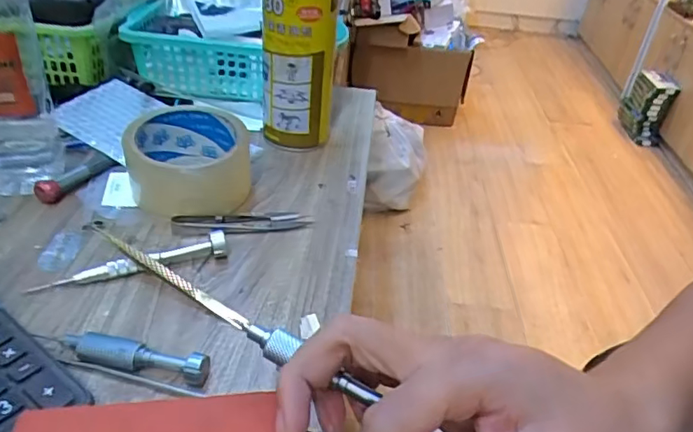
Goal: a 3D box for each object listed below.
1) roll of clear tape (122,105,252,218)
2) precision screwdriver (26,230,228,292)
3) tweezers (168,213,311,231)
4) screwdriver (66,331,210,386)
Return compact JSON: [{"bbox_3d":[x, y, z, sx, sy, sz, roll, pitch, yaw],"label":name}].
[{"bbox_3d":[-0.130,-0.049,0.461,0.095,0.056,0.095,-5,36,-14],"label":"roll of clear tape"},{"bbox_3d":[-0.145,0.032,0.377,0.127,0.014,0.020,-11,38,-21],"label":"precision screwdriver"},{"bbox_3d":[-0.080,0.004,0.429,0.102,0.007,0.022,-2,36,-10],"label":"tweezers"},{"bbox_3d":[-0.118,0.080,0.313,0.084,0.015,0.014,11,36,8],"label":"screwdriver"}]

